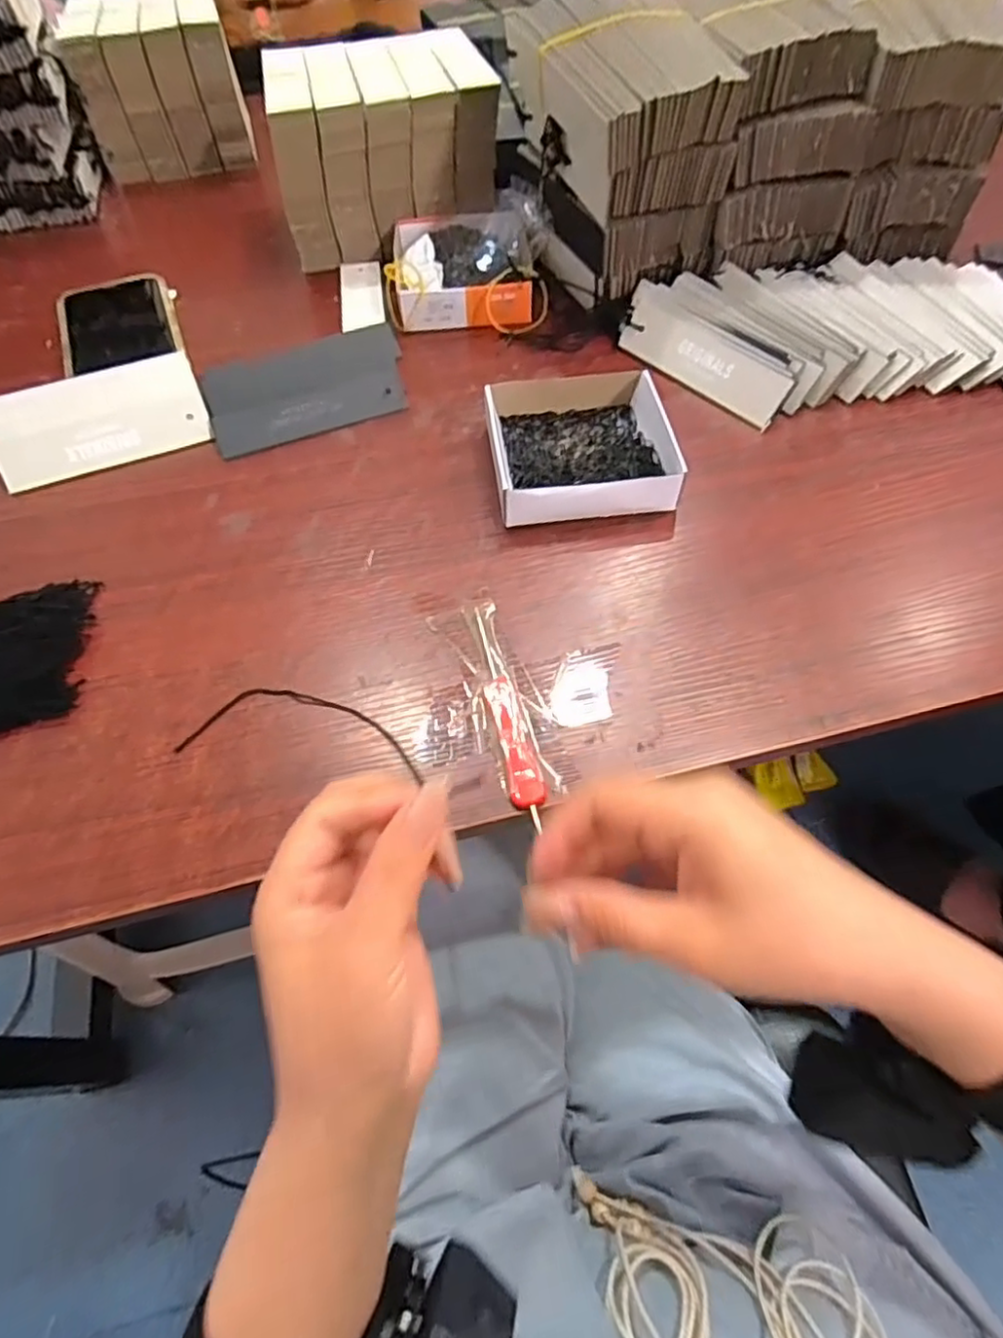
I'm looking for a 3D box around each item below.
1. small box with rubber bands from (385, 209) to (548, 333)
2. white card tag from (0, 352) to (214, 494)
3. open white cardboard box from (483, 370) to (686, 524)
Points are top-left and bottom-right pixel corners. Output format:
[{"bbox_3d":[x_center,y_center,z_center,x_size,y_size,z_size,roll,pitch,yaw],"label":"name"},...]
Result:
[{"bbox_3d":[-0.027,-0.303,0.494,0.118,0.037,0.117,-2,59,1],"label":"small box with rubber bands"},{"bbox_3d":[-0.255,-0.159,0.410,0.125,0.006,0.063,-21,87,-13],"label":"white card tag"},{"bbox_3d":[0.047,-0.139,0.396,0.104,0.027,0.105,-8,59,-2],"label":"open white cardboard box"}]

